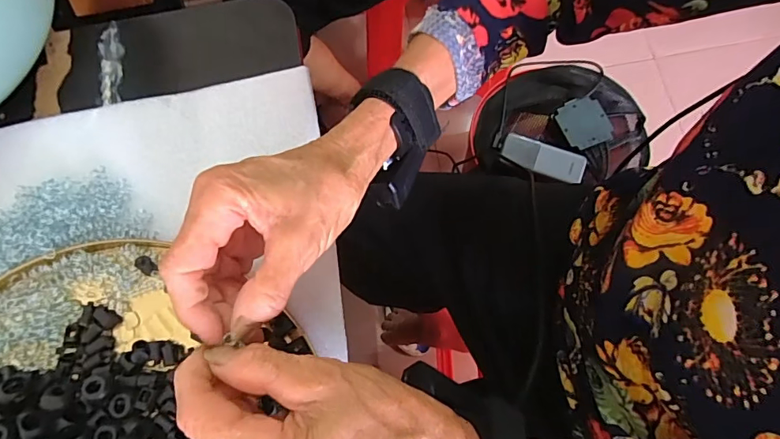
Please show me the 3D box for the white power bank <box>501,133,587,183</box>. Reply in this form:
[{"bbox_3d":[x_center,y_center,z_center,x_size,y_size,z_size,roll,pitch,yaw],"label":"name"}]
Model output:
[{"bbox_3d":[0.242,-0.097,0.726,0.128,0.013,0.048,20,76,7],"label":"white power bank"}]

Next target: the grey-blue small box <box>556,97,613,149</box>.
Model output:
[{"bbox_3d":[0.307,-0.156,0.734,0.072,0.014,0.085,-20,75,-4],"label":"grey-blue small box"}]

